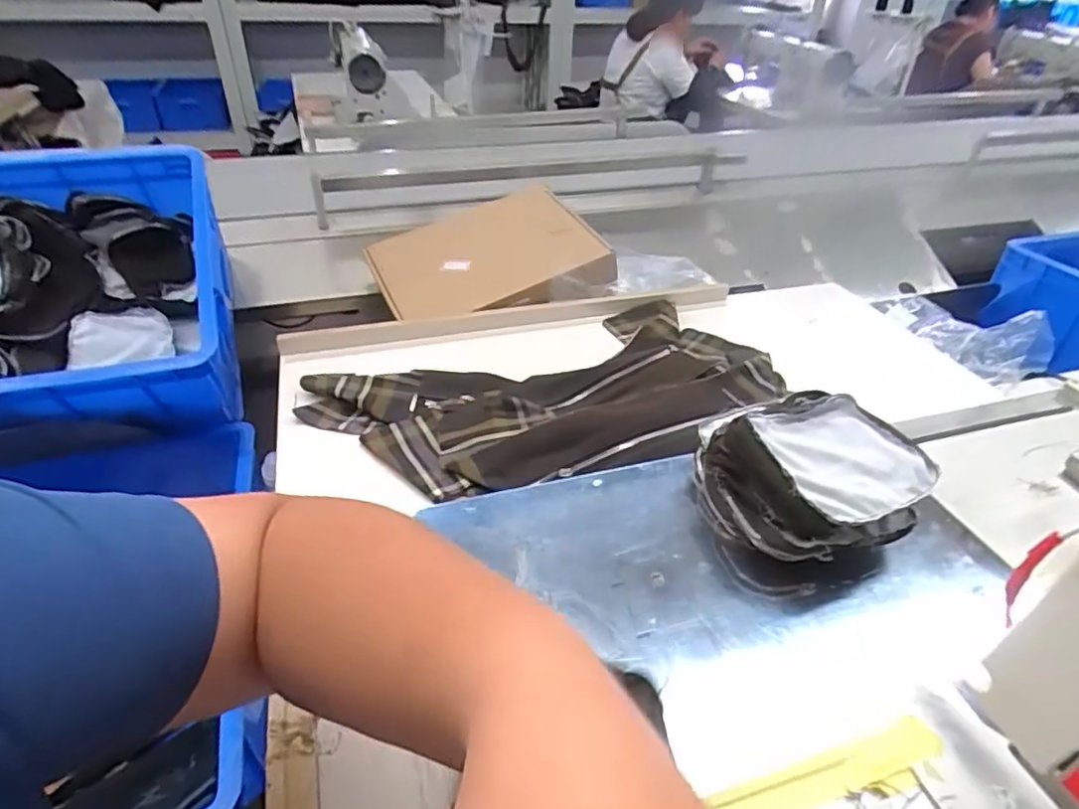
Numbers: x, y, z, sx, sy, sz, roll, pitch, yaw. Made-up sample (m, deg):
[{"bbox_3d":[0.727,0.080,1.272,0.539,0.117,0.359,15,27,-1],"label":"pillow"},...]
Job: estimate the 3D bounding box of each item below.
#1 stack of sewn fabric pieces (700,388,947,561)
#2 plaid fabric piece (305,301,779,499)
[{"bbox_3d":[0.231,0.062,0.519,0.162,0.086,0.144,-3,37,-7],"label":"stack of sewn fabric pieces"},{"bbox_3d":[0.026,-0.014,0.666,0.497,0.020,0.256,-14,40,-21],"label":"plaid fabric piece"}]

